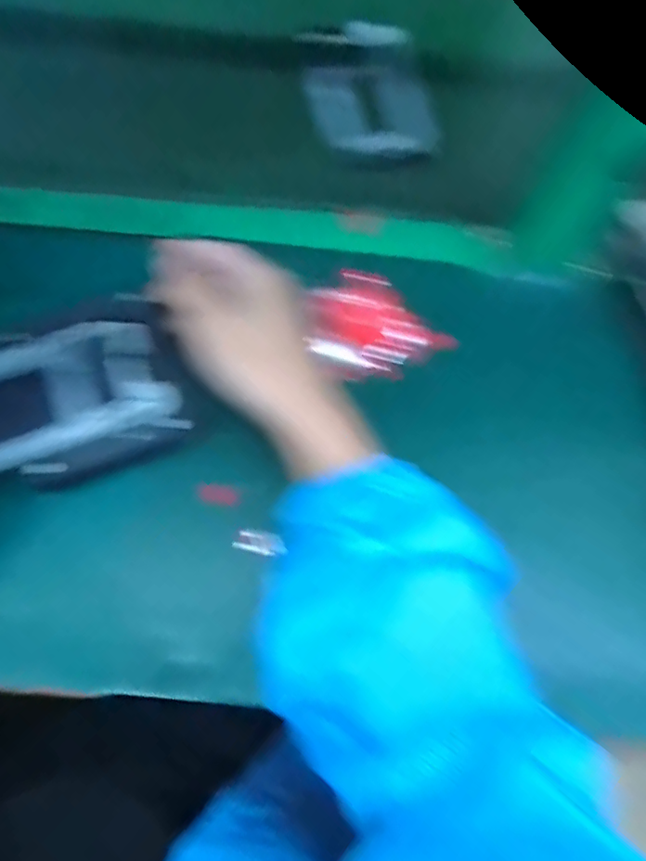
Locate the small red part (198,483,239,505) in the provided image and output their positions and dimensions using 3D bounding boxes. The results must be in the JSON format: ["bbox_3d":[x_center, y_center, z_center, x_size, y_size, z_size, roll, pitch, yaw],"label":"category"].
[{"bbox_3d":[-0.065,0.039,0.337,0.025,0.004,0.010,7,71,0],"label":"small red part"}]

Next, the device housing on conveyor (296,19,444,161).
[{"bbox_3d":[0.040,-0.292,0.465,0.109,0.020,0.153,-8,72,-5],"label":"device housing on conveyor"}]

